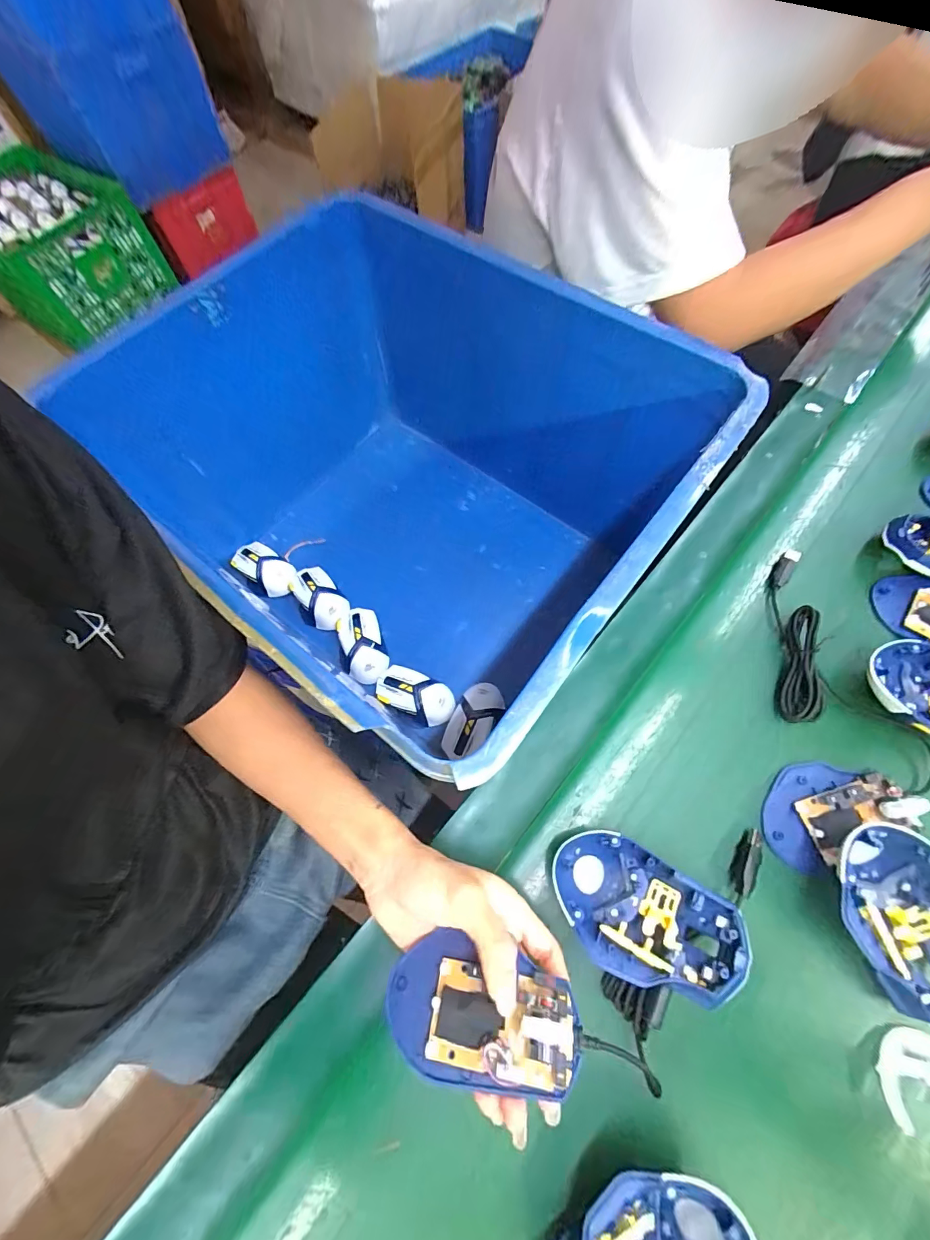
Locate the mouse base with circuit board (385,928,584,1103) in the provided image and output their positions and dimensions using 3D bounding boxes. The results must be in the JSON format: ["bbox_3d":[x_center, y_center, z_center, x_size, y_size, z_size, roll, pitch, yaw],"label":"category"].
[{"bbox_3d":[0.009,0.230,0.246,0.110,0.023,0.060,5,49,14],"label":"mouse base with circuit board"}]

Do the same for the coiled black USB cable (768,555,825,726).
[{"bbox_3d":[0.293,0.008,0.371,0.033,0.026,0.163,12,70,7],"label":"coiled black USB cable"}]

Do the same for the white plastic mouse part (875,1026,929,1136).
[{"bbox_3d":[0.291,0.295,0.262,0.058,0.017,0.058,-1,69,2],"label":"white plastic mouse part"}]

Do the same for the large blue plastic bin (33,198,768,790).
[{"bbox_3d":[-0.102,-0.193,0.600,0.721,0.363,0.500,41,75,16],"label":"large blue plastic bin"}]

